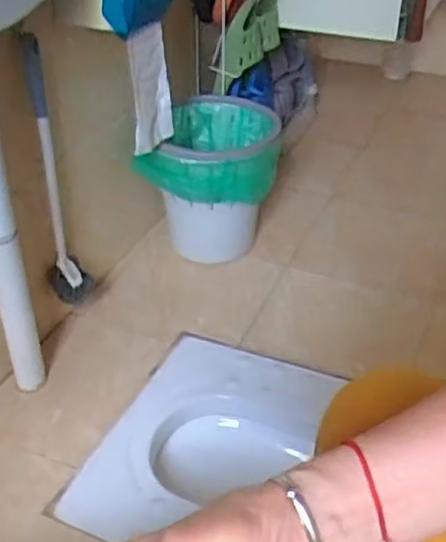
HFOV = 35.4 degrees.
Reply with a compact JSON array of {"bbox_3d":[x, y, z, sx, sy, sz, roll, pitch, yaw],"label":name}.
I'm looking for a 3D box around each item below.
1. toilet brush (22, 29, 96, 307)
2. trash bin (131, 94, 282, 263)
[{"bbox_3d":[-0.257,-0.131,1.107,0.070,0.472,0.093,-7,35,-9],"label":"toilet brush"},{"bbox_3d":[-0.012,-0.153,1.359,0.222,0.270,0.288,12,37,17],"label":"trash bin"}]

